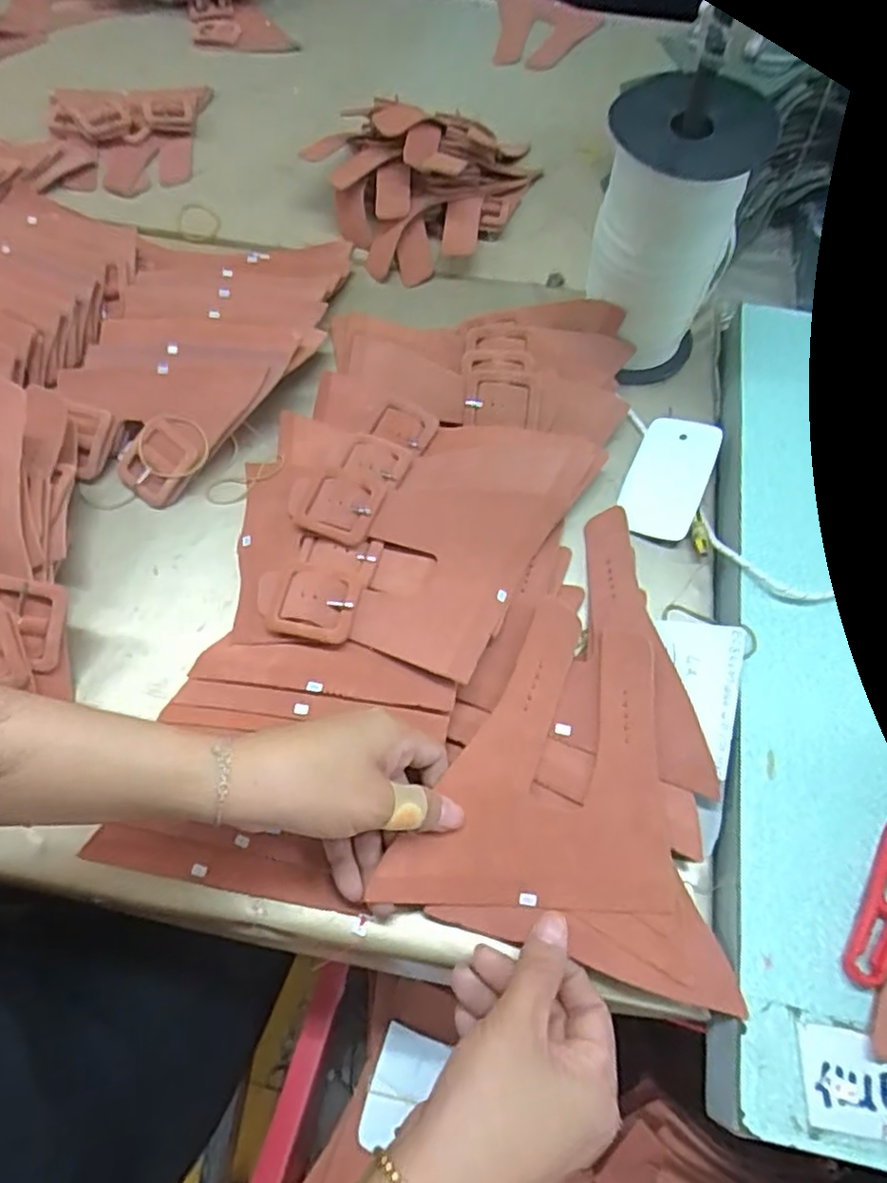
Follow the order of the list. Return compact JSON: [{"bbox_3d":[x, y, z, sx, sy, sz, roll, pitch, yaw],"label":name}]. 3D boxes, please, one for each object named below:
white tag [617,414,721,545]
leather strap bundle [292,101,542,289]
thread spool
[{"bbox_3d":[0.161,-0.082,0.473,0.053,0.007,0.102,18,66,19],"label":"white tag"},{"bbox_3d":[-0.006,-0.369,0.592,0.214,0.075,0.157,-9,63,-7],"label":"leather strap bundle"},{"bbox_3d":[0.150,-0.247,0.465,0.093,0.182,0.093,1,62,-1],"label":"thread spool"}]

